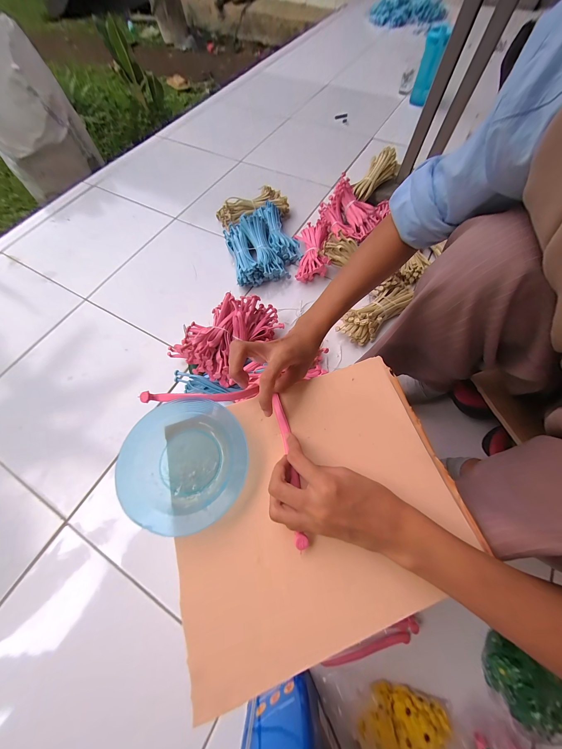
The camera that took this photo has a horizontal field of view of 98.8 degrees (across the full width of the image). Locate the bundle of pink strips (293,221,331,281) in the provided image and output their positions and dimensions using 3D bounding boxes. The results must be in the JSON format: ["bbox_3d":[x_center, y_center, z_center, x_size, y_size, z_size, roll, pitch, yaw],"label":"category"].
[{"bbox_3d":[0.091,-0.362,0.703,0.096,0.050,0.204,0,66,1],"label":"bundle of pink strips"}]

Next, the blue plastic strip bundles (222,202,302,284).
[{"bbox_3d":[-0.054,-0.394,0.708,0.203,0.068,0.263,-15,66,-5],"label":"blue plastic strip bundles"}]

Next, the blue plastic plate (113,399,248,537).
[{"bbox_3d":[-0.100,0.090,0.256,0.125,0.023,0.127,-1,66,1],"label":"blue plastic plate"}]

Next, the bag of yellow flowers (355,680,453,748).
[{"bbox_3d":[0.166,0.498,0.331,0.109,0.042,0.116,33,71,15],"label":"bag of yellow flowers"}]

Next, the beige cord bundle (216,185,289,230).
[{"bbox_3d":[-0.090,-0.537,0.777,0.232,0.059,0.082,-19,67,-7],"label":"beige cord bundle"}]

